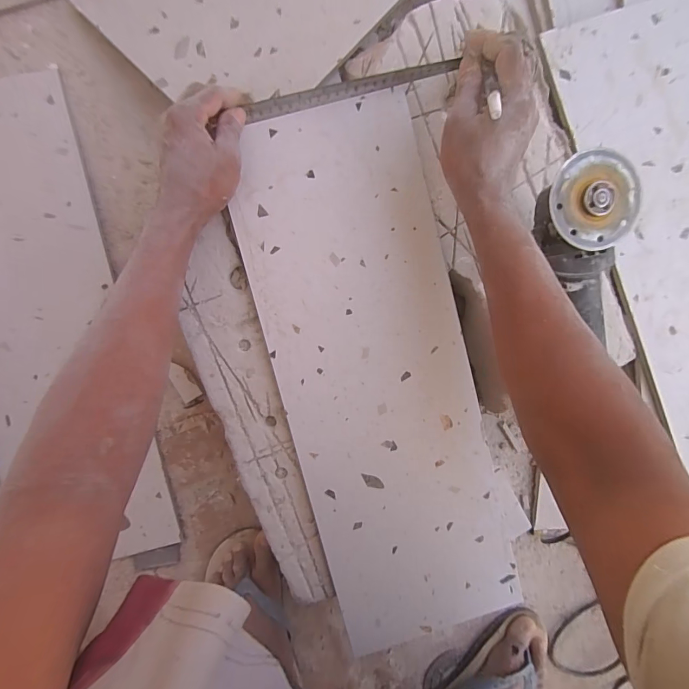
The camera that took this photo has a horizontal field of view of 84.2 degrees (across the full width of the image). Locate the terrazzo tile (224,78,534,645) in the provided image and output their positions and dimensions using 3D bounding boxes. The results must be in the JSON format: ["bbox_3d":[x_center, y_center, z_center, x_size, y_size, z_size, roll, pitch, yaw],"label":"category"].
[{"bbox_3d":[0.041,0.041,0.413,0.211,0.009,0.565,-14,95,-5],"label":"terrazzo tile"}]

